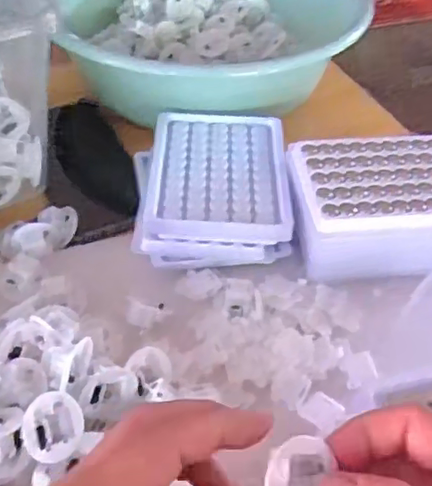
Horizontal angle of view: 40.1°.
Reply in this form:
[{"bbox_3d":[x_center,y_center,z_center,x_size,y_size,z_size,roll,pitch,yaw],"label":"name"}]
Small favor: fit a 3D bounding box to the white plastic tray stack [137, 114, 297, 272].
[{"bbox_3d":[-0.003,-0.045,0.439,0.107,0.033,0.134,-1,47,-4],"label":"white plastic tray stack"}]

